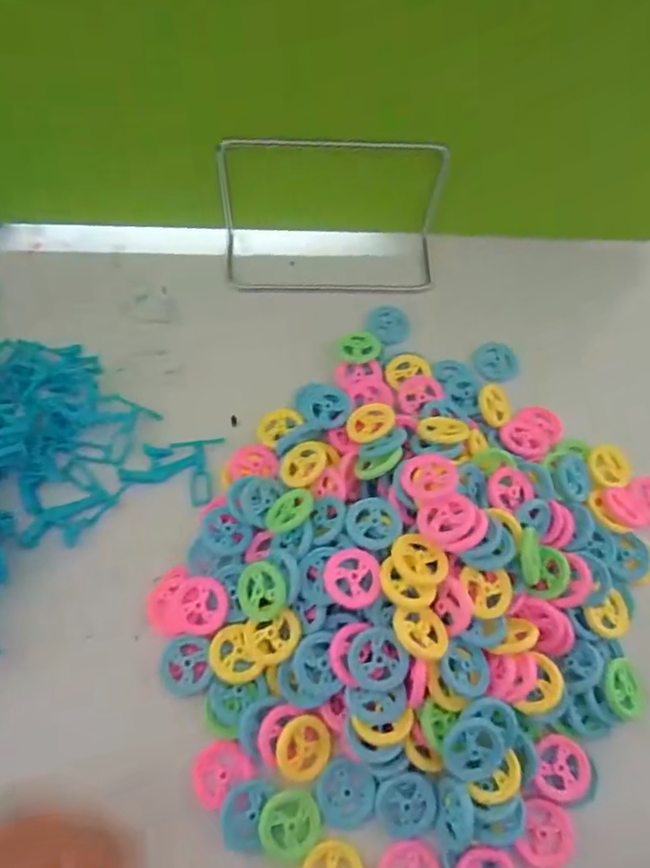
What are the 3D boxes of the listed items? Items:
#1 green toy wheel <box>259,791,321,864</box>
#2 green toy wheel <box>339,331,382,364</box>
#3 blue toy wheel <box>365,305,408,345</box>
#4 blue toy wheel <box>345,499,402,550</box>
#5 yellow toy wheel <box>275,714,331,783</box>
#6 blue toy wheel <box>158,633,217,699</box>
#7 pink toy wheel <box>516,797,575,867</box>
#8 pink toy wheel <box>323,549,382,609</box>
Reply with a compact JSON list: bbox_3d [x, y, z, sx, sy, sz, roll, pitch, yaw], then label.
[{"bbox_3d":[-0.016,0.186,0.282,0.029,0.004,0.029,1,63,-2],"label":"green toy wheel"},{"bbox_3d":[0.024,-0.059,0.402,0.027,0.007,0.025,1,63,-2],"label":"green toy wheel"},{"bbox_3d":[0.044,-0.076,0.416,0.030,0.004,0.033,1,63,-2],"label":"blue toy wheel"},{"bbox_3d":[0.026,0.047,0.316,0.030,0.005,0.028,1,63,-2],"label":"blue toy wheel"},{"bbox_3d":[-0.011,0.156,0.295,0.029,0.004,0.029,6,76,-24],"label":"yellow toy wheel"},{"bbox_3d":[-0.072,0.120,0.309,0.028,0.012,0.030,1,63,-2],"label":"blue toy wheel"},{"bbox_3d":[0.109,0.195,0.289,0.026,0.008,0.030,19,64,6],"label":"pink toy wheel"},{"bbox_3d":[0.014,0.072,0.298,0.028,0.004,0.029,1,63,-2],"label":"pink toy wheel"}]

